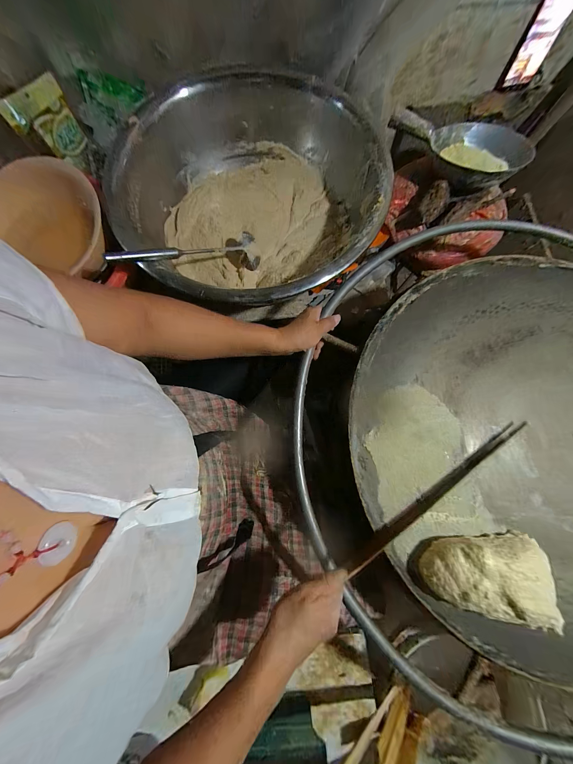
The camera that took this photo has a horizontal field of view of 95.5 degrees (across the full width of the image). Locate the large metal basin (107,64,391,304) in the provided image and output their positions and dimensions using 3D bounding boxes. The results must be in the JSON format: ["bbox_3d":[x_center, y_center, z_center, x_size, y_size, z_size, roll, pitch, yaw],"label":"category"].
[{"bbox_3d":[-0.071,-0.446,0.635,0.566,0.182,0.618,0,78,-2],"label":"large metal basin"}]

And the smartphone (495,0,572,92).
[{"bbox_3d":[0.603,-0.816,0.632,0.095,0.157,0.012,-7,73,0],"label":"smartphone"}]

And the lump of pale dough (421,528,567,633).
[{"bbox_3d":[0.259,0.249,0.336,0.151,0.057,0.094,6,77,1],"label":"lump of pale dough"}]

